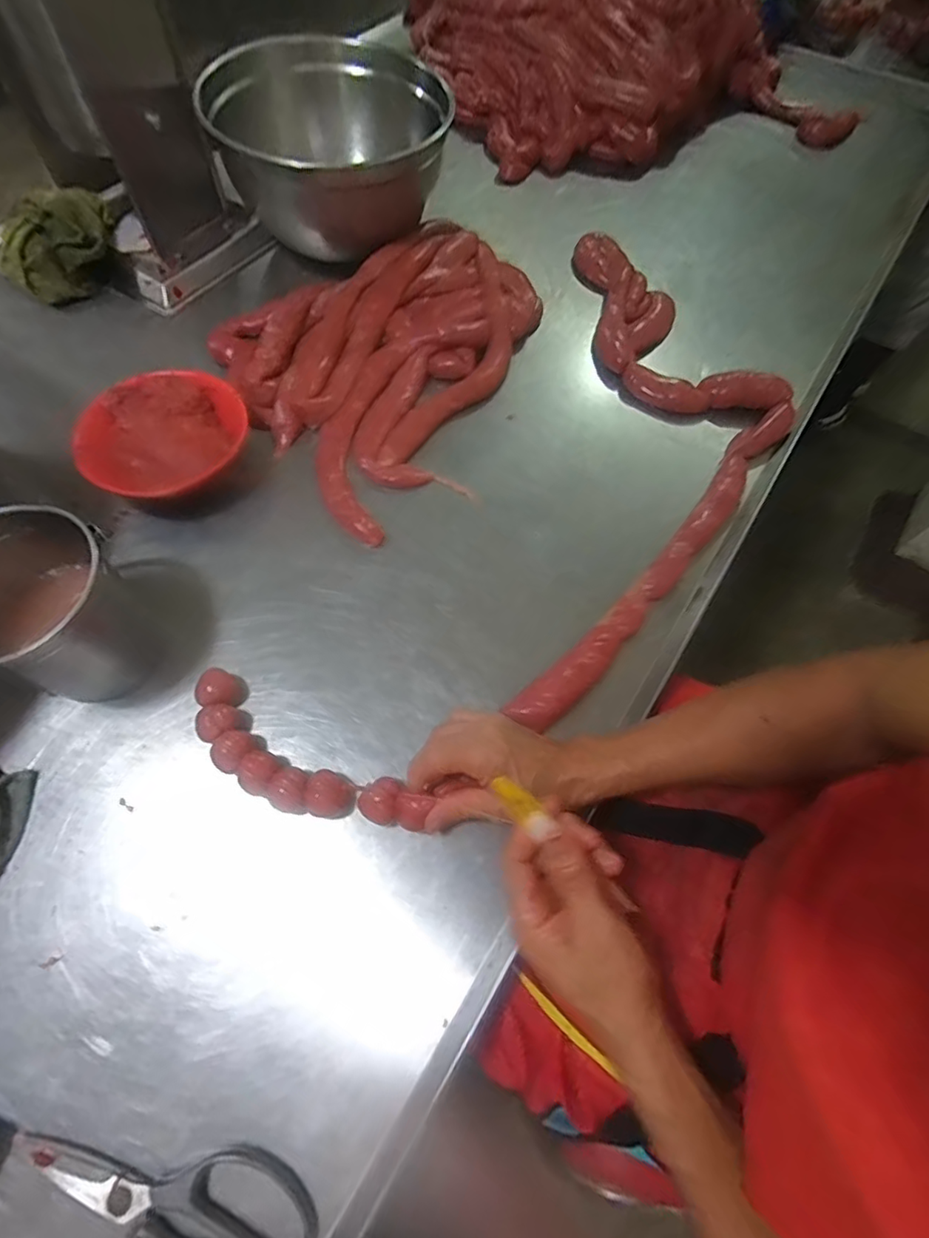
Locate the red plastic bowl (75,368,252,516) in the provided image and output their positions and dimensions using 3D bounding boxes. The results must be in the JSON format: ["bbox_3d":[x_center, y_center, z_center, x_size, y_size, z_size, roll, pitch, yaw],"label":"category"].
[{"bbox_3d":[-0.316,-0.187,0.584,0.150,0.056,0.159,1,65,-2],"label":"red plastic bowl"}]

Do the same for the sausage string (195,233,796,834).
[{"bbox_3d":[0.099,-0.139,0.596,0.344,0.058,0.828,32,68,12],"label":"sausage string"}]

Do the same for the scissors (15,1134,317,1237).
[{"bbox_3d":[-0.194,0.382,0.358,0.197,0.011,0.094,30,67,11],"label":"scissors"}]

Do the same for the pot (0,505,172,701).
[{"bbox_3d":[-0.337,0.000,0.460,0.124,0.147,0.125,1,65,-2],"label":"pot"}]

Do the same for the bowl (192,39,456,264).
[{"bbox_3d":[-0.169,-0.601,0.701,0.246,0.152,0.257,1,65,-2],"label":"bowl"}]

